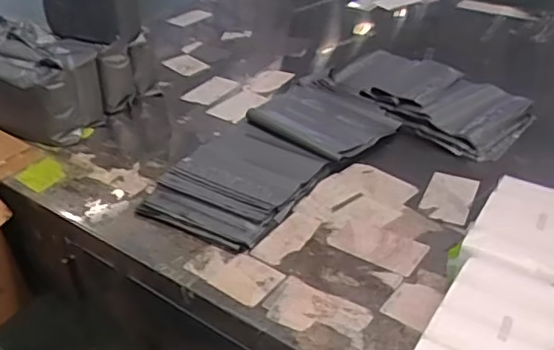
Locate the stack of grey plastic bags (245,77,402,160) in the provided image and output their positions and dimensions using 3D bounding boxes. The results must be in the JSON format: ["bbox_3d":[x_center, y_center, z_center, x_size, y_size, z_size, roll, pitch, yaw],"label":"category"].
[{"bbox_3d":[0.083,-0.118,1.153,0.210,0.030,0.271,-28,42,-35],"label":"stack of grey plastic bags"}]

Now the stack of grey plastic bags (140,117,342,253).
[{"bbox_3d":[-0.066,0.010,0.981,0.228,0.046,0.281,24,41,32],"label":"stack of grey plastic bags"}]

